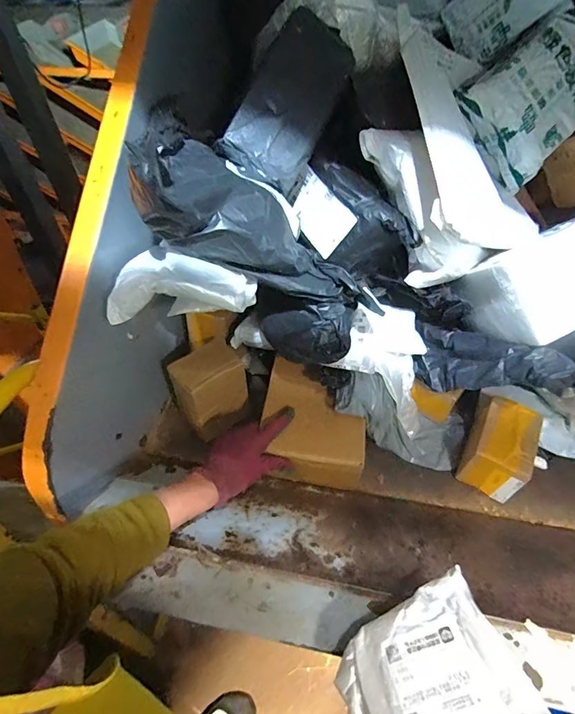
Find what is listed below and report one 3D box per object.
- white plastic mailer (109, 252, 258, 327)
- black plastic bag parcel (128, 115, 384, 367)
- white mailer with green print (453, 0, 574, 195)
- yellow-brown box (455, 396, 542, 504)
[{"bbox_3d":[-0.127,-0.078,0.469,0.174,0.068,0.085,-7,48,-5],"label":"white plastic mailer"},{"bbox_3d":[-0.037,-0.149,0.523,0.122,0.344,0.161,-27,35,36],"label":"black plastic bag parcel"},{"bbox_3d":[0.361,-0.370,0.577,0.177,0.173,0.058,-44,25,12],"label":"white mailer with green print"},{"bbox_3d":[0.342,0.142,0.648,0.090,0.089,0.133,25,53,22],"label":"yellow-brown box"}]

